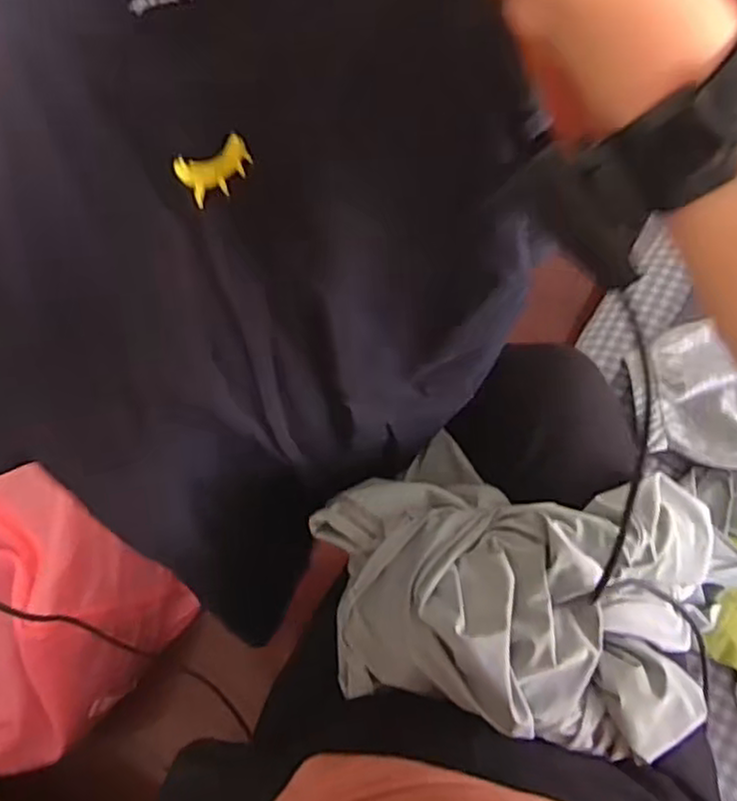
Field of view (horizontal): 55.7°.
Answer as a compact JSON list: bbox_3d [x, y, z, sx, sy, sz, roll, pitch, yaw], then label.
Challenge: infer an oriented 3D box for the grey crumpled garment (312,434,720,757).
[{"bbox_3d":[0.108,0.129,0.523,0.287,0.160,0.208,10,70,3],"label":"grey crumpled garment"}]

